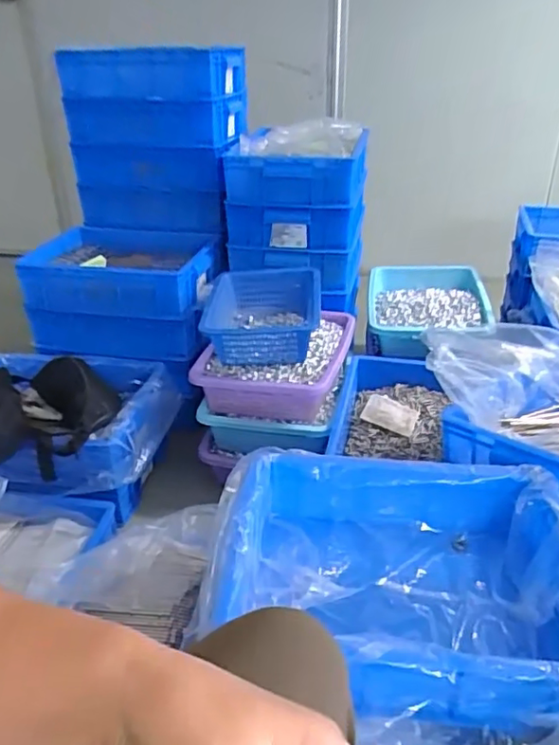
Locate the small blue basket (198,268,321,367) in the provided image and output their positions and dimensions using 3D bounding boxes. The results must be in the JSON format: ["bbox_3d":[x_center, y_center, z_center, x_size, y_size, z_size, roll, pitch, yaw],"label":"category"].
[{"bbox_3d":[-0.041,-0.127,1.276,0.255,0.097,0.289,0,29,2],"label":"small blue basket"}]

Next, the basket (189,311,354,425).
[{"bbox_3d":[0.001,-0.027,1.295,0.291,0.119,0.334,7,30,14],"label":"basket"}]

